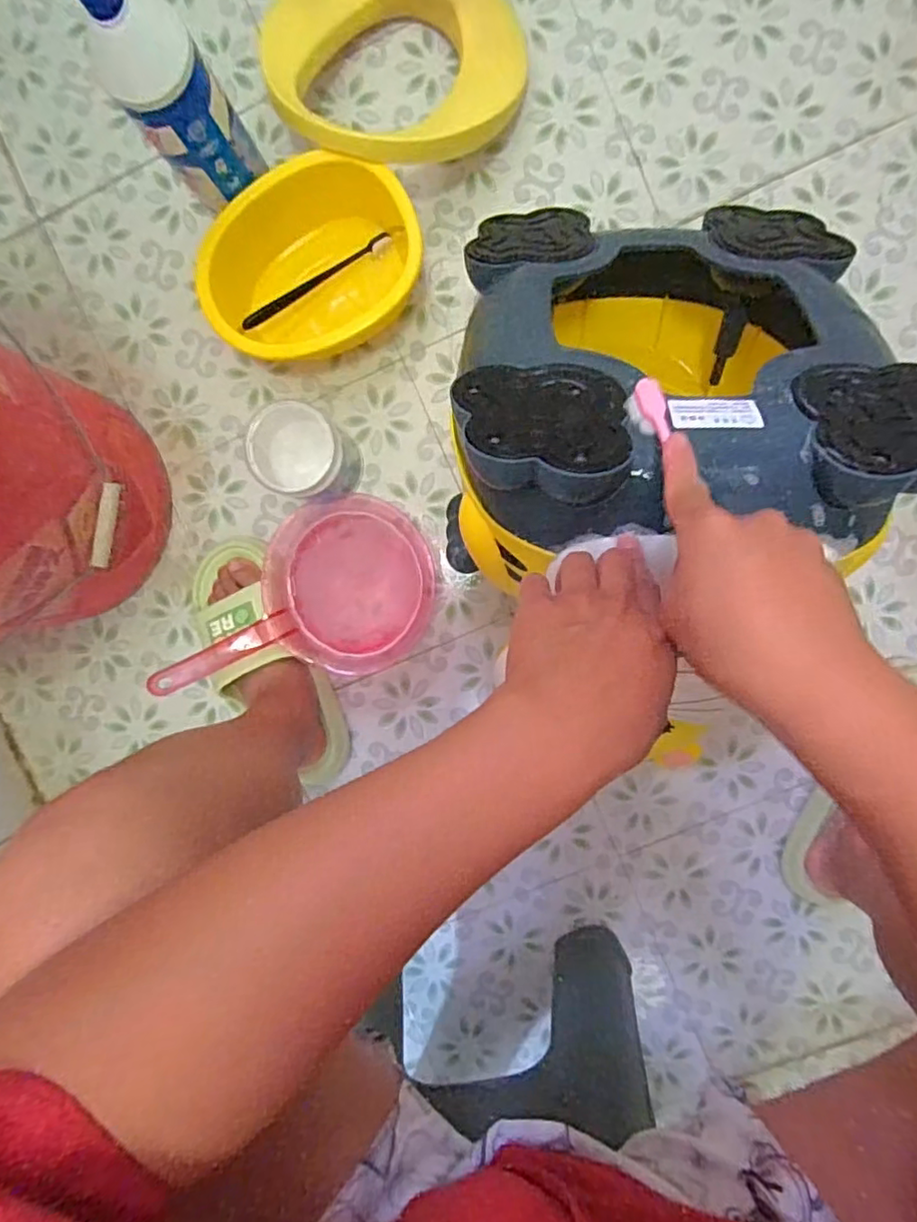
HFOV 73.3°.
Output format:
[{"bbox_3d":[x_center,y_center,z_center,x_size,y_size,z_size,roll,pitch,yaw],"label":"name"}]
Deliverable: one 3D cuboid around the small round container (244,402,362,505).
[{"bbox_3d":[-0.143,-0.148,0.588,0.086,0.115,0.081,14,95,1],"label":"small round container"}]

